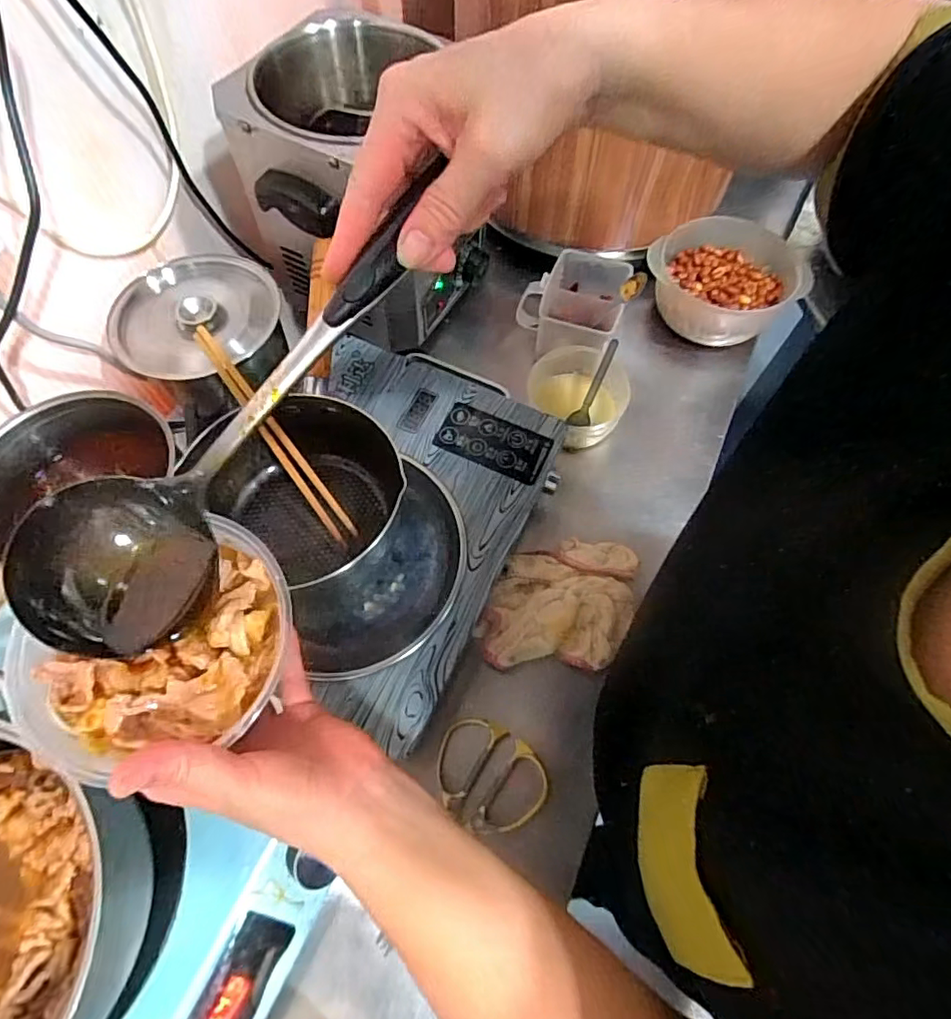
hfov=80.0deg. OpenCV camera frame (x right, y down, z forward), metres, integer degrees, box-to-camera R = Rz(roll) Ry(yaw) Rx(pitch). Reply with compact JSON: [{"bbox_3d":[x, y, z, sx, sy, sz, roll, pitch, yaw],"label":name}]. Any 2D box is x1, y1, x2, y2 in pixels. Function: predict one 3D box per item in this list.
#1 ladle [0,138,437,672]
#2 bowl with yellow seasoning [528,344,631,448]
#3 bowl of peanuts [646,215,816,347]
[{"bbox_3d":[-0.123,-0.041,0.286,0.267,0.067,0.074,-47,72,6],"label":"ladle"},{"bbox_3d":[0.113,-0.125,0.654,0.113,0.061,0.116,0,65,0],"label":"bowl with yellow seasoning"},{"bbox_3d":[0.316,-0.287,0.725,0.176,0.088,0.187,40,72,17],"label":"bowl of peanuts"}]

